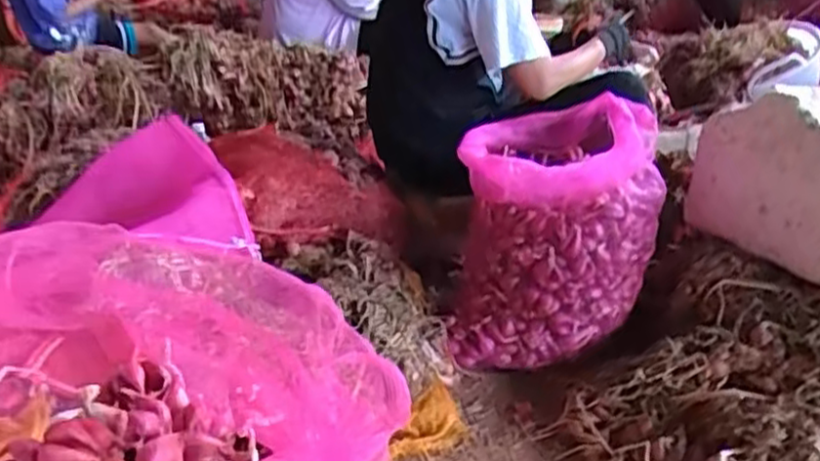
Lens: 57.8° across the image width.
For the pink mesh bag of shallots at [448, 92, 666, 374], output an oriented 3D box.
[{"bbox_3d":[0.278,-0.005,1.395,0.347,0.374,0.346,5,26,13],"label":"pink mesh bag of shallots"}]

